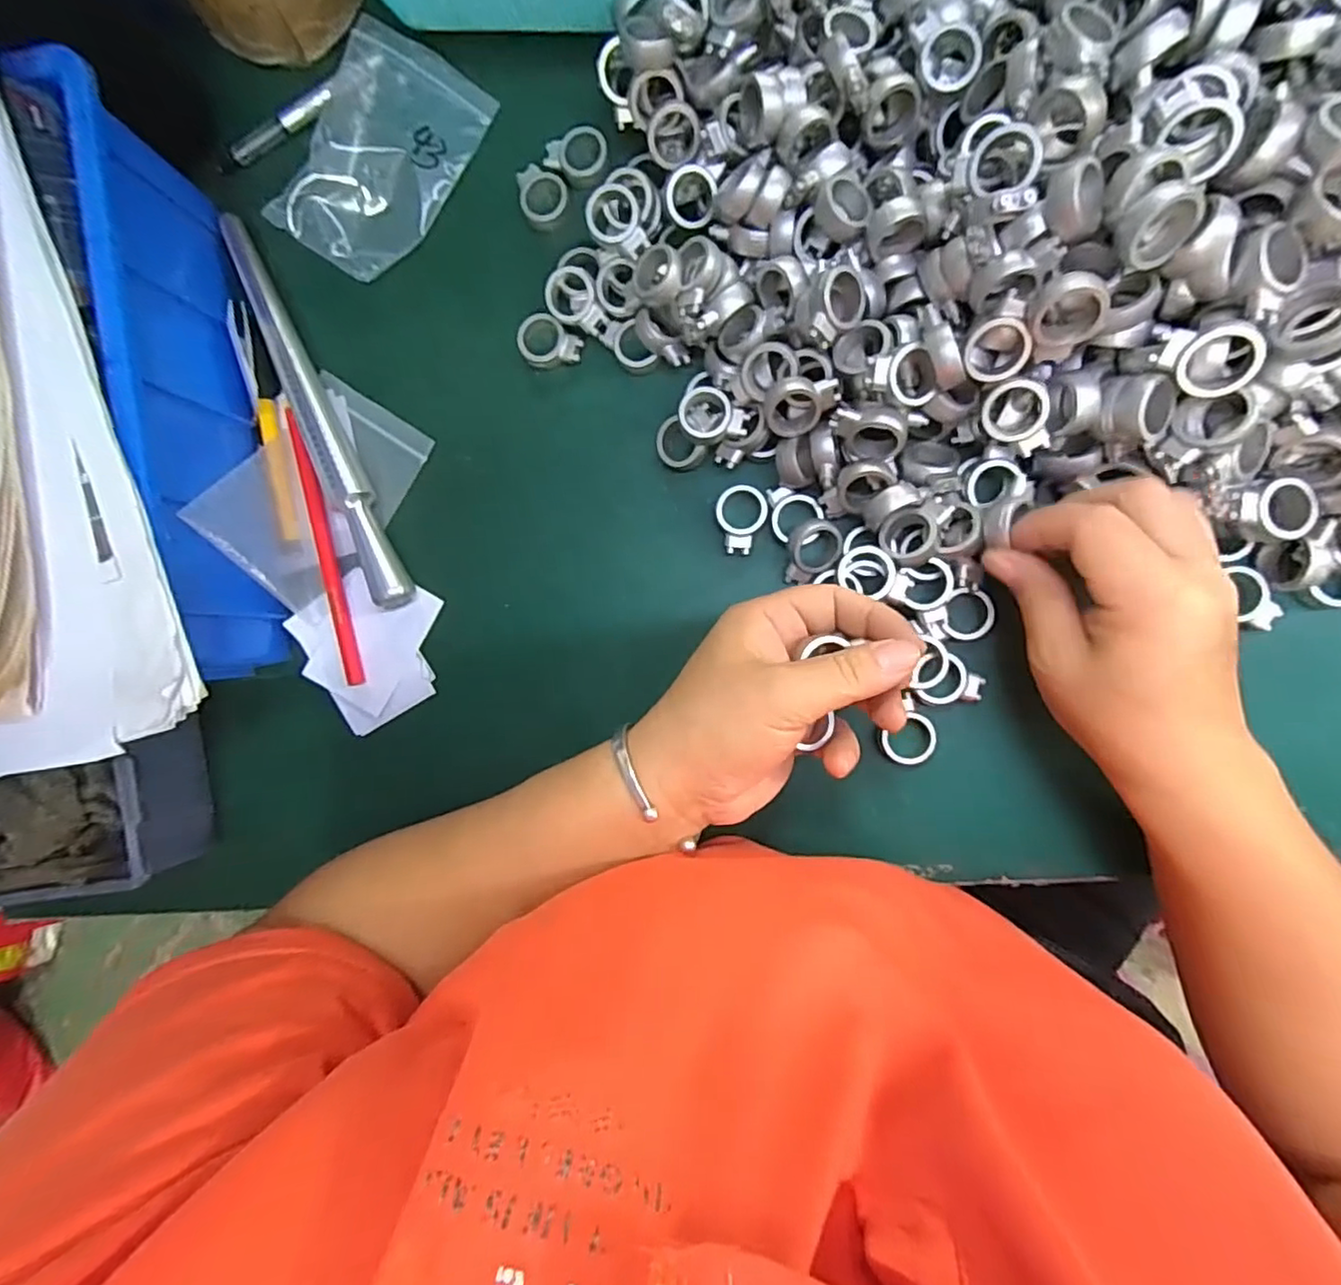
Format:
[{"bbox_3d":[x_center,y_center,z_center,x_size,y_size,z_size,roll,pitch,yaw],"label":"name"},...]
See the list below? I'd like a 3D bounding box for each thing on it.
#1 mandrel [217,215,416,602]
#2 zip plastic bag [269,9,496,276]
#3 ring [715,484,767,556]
[{"bbox_3d":[-0.195,-0.127,0.336,0.017,0.021,0.231,-24,87,8],"label":"mandrel"},{"bbox_3d":[-0.157,-0.262,0.332,0.078,0.010,0.119,31,94,-5],"label":"zip plastic bag"},{"bbox_3d":[0.036,-0.063,0.313,0.025,0.006,0.034,2,91,9],"label":"ring"}]

